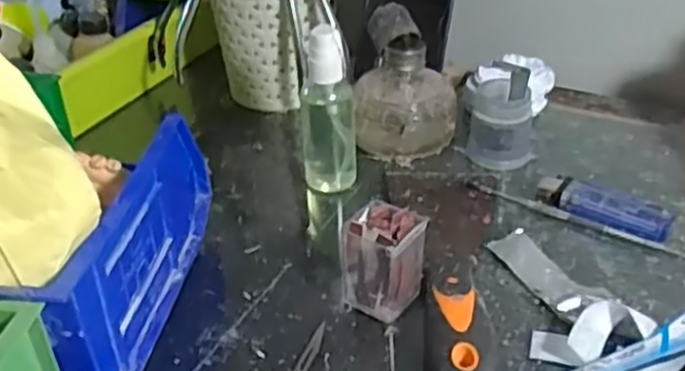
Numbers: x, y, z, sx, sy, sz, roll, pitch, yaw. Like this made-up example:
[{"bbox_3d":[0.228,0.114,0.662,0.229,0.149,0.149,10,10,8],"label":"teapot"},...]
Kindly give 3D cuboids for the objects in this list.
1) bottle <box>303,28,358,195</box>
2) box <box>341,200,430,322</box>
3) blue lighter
[{"bbox_3d":[-0.009,-0.047,0.472,0.034,0.113,0.036,-5,35,-2],"label":"bottle"},{"bbox_3d":[0.021,0.041,0.389,0.032,0.052,0.035,27,44,36],"label":"box"},{"bbox_3d":[0.162,0.014,0.456,0.081,0.016,0.025,19,40,28],"label":"blue lighter"}]

